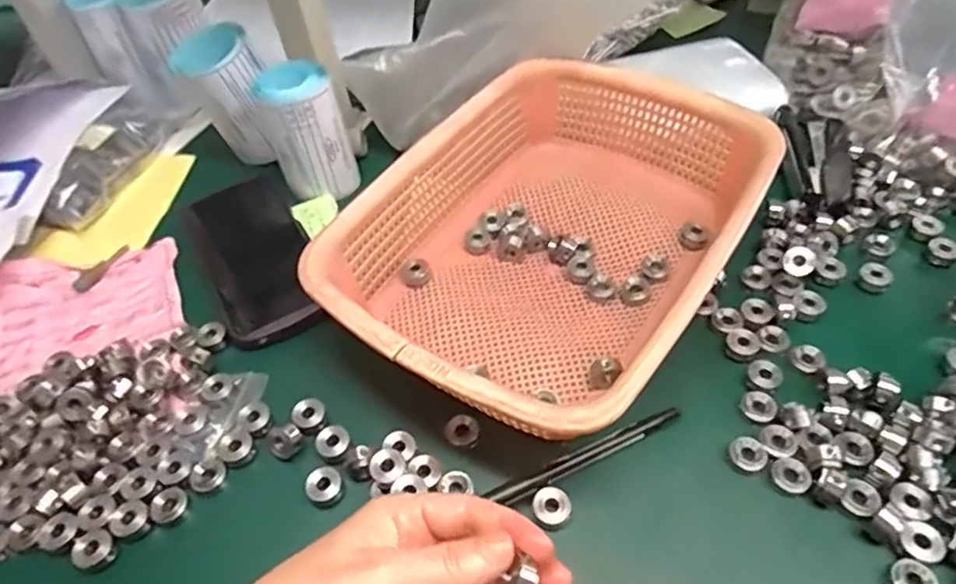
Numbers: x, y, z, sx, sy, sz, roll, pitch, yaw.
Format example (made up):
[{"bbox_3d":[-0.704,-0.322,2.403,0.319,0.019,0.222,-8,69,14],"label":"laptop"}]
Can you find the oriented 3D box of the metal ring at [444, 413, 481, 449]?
[{"bbox_3d":[-0.009,0.083,0.358,0.020,0.010,0.019,-3,72,12],"label":"metal ring"}]

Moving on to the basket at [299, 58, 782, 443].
[{"bbox_3d":[0.051,-0.042,0.409,0.218,0.076,0.300,28,57,25],"label":"basket"}]

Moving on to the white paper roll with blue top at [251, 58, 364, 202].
[{"bbox_3d":[-0.138,-0.130,0.488,0.061,0.098,0.055,-18,51,-11],"label":"white paper roll with blue top"}]

